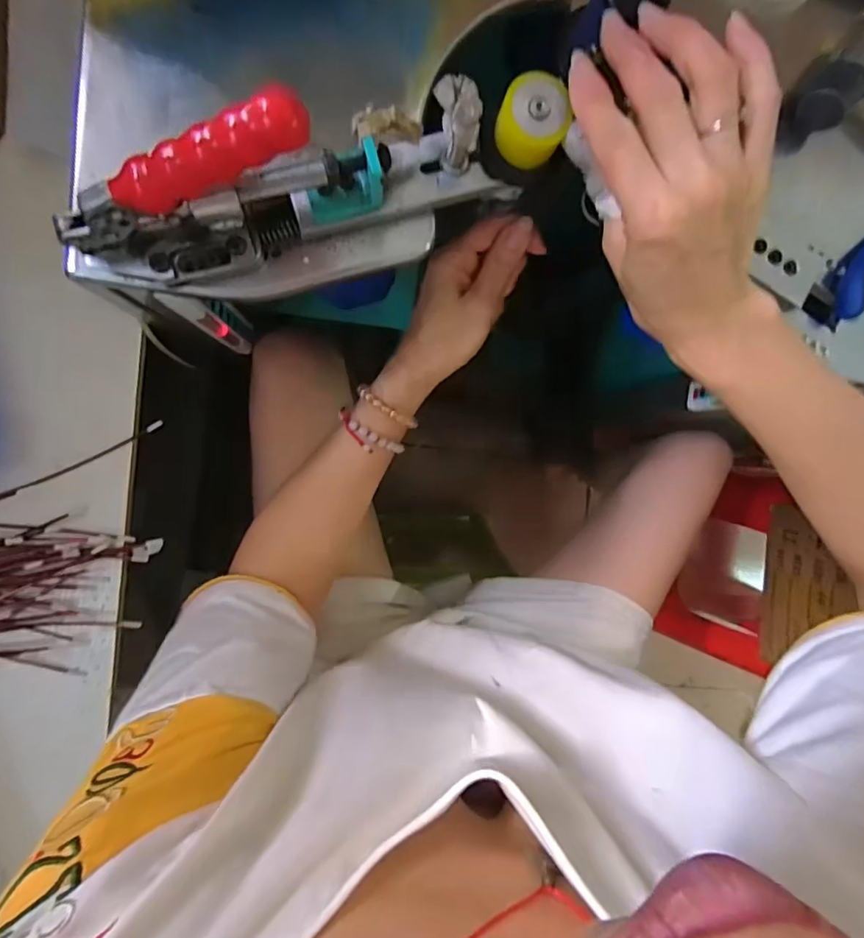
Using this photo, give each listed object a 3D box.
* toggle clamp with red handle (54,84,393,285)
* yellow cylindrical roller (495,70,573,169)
[{"bbox_3d":[-0.096,-0.124,0.233,0.152,0.083,0.031,-15,94,-6],"label":"toggle clamp with red handle"},{"bbox_3d":[0.052,-0.180,0.260,0.034,0.019,0.037,0,93,-7],"label":"yellow cylindrical roller"}]

